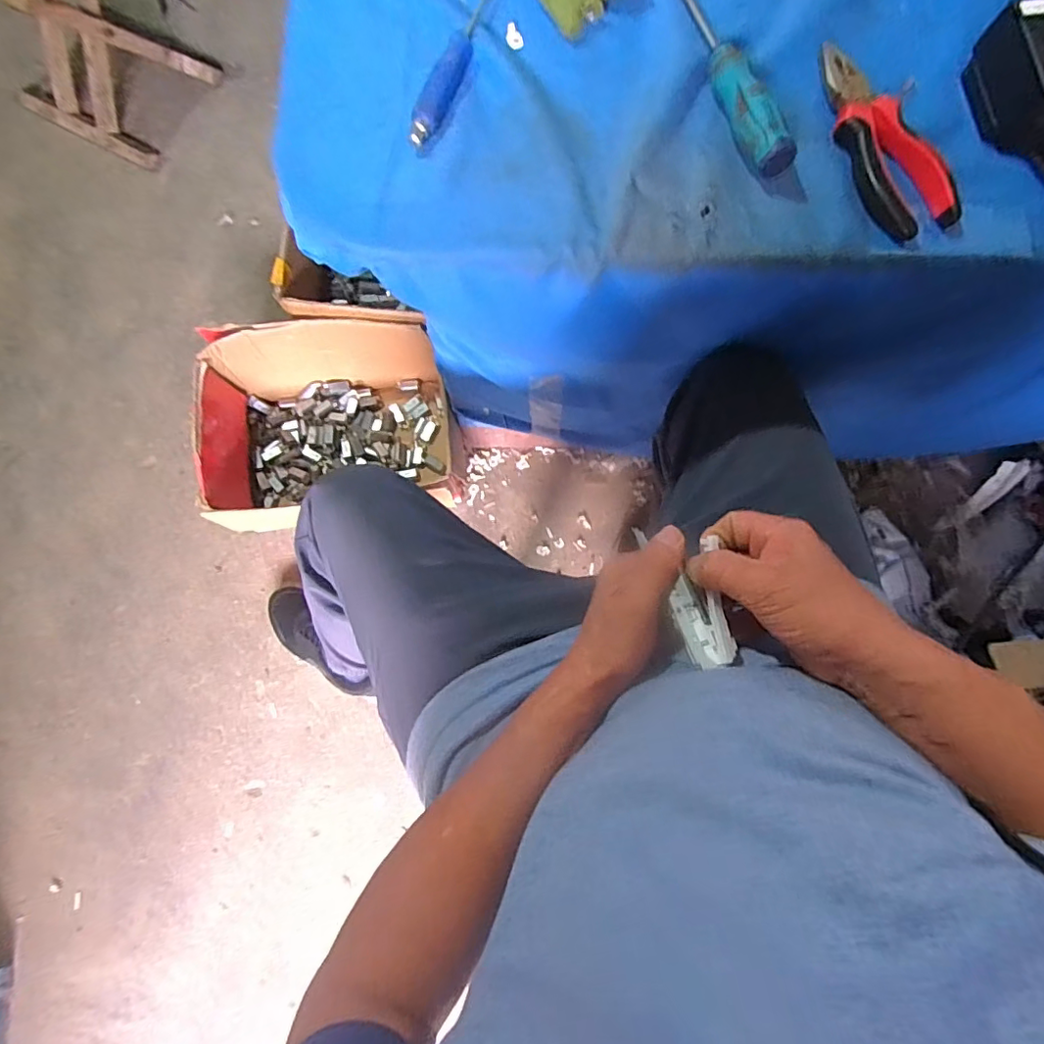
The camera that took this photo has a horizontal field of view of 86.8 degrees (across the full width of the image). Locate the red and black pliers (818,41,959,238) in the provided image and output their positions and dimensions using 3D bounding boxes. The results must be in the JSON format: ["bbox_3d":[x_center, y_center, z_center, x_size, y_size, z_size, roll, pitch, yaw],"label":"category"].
[{"bbox_3d":[0.252,-0.273,0.394,0.052,0.020,0.153,-24,80,-3],"label":"red and black pliers"}]

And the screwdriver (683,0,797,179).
[{"bbox_3d":[0.139,-0.356,0.402,0.025,0.032,0.238,-17,79,-2],"label":"screwdriver"}]

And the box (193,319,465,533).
[{"bbox_3d":[-0.322,-0.161,0.943,0.368,0.169,0.311,-6,78,-2],"label":"box"}]

